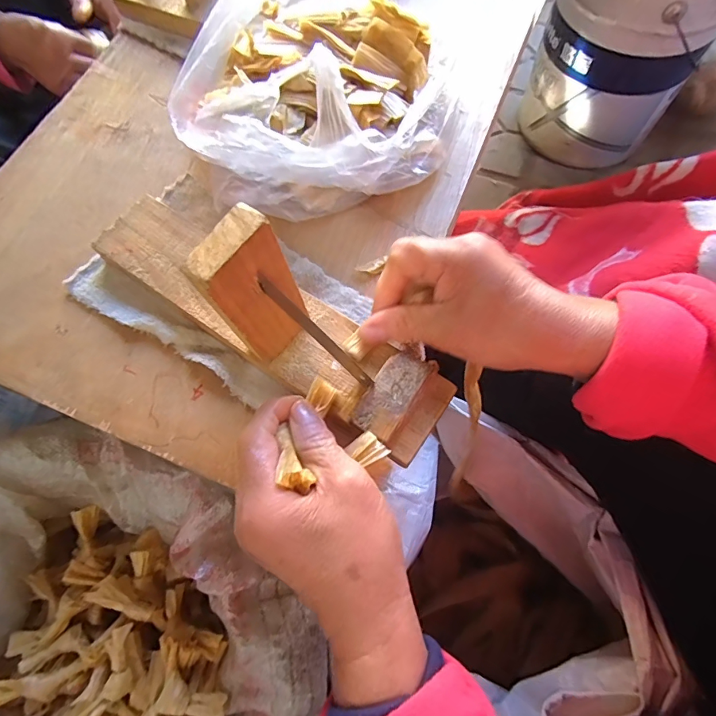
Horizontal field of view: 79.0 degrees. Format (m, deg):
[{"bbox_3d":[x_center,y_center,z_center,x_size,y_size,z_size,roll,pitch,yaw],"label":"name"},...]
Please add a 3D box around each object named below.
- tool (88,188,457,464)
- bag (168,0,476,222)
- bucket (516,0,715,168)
[{"bbox_3d":[-0.069,-0.048,0.246,0.270,0.102,0.060,33,73,15],"label":"tool"},{"bbox_3d":[-0.021,-0.231,0.346,0.203,0.081,0.249,13,69,8],"label":"bag"},{"bbox_3d":[0.491,-0.594,0.798,0.266,0.363,0.305,35,74,15],"label":"bucket"}]

